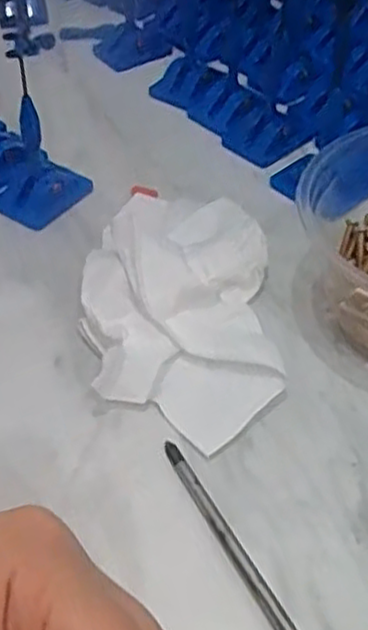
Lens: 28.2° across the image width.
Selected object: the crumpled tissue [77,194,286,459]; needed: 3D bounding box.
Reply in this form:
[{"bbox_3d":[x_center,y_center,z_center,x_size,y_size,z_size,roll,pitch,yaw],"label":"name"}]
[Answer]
[{"bbox_3d":[-0.002,-0.012,0.313,0.076,0.033,0.140,-3,48,0],"label":"crumpled tissue"}]

